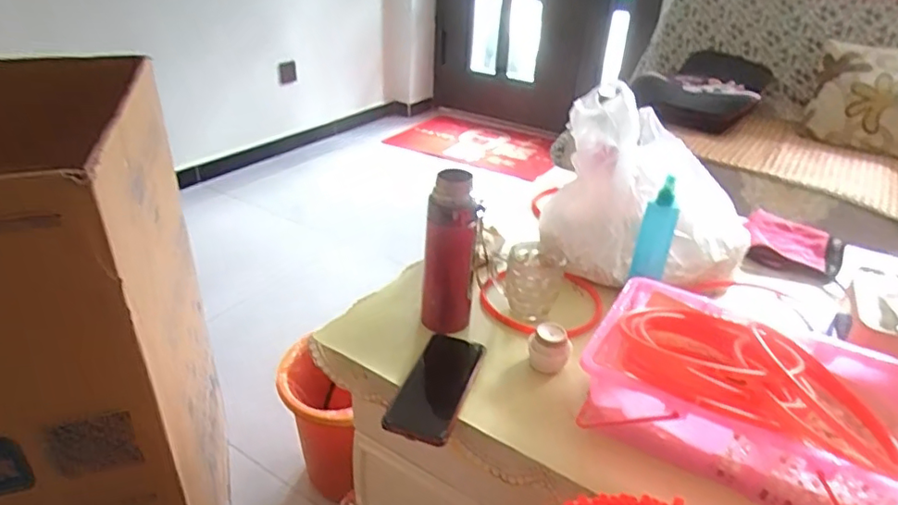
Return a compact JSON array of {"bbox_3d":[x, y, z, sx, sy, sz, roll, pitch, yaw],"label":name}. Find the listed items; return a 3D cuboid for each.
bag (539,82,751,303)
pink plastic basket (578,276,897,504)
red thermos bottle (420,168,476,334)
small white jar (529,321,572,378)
[{"bbox_3d":[0.317,-0.096,0.899,0.305,0.214,0.277,13,32,16],"label":"bag"},{"bbox_3d":[0.321,0.153,0.611,0.321,0.116,0.213,17,34,21],"label":"pink plastic basket"},{"bbox_3d":[0.002,0.003,0.732,0.068,0.207,0.057,3,31,-1],"label":"red thermos bottle"},{"bbox_3d":[0.126,0.120,0.719,0.051,0.055,0.049,8,31,7],"label":"small white jar"}]

